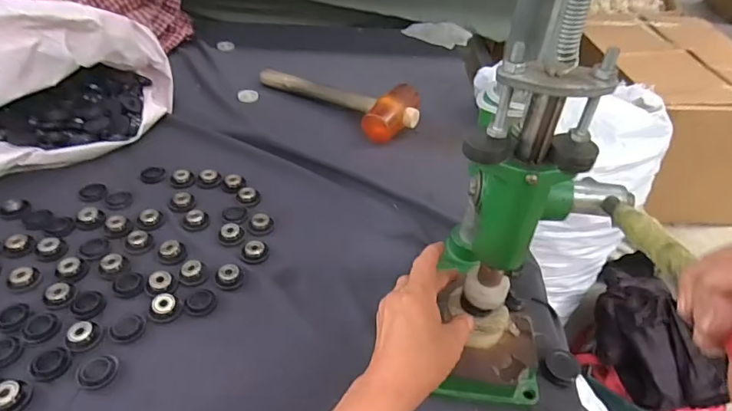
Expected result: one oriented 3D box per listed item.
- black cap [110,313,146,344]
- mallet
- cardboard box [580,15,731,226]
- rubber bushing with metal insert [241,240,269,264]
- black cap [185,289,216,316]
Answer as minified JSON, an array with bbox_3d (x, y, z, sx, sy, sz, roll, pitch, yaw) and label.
[{"bbox_3d":[-0.237,0.120,0.477,0.031,0.004,0.032,2,41,-2],"label":"black cap"},{"bbox_3d":[-0.043,-0.191,0.806,0.299,0.048,0.113,29,47,27],"label":"mallet"},{"bbox_3d":[0.904,-0.325,1.506,0.424,0.332,0.705,1,41,-3],"label":"cardboard box"},{"bbox_3d":[-0.130,0.054,0.558,0.030,0.013,0.026,-6,42,-10],"label":"rubber bushing with metal insert"},{"bbox_3d":[-0.173,0.101,0.504,0.030,0.004,0.032,2,41,-2],"label":"black cap"}]

